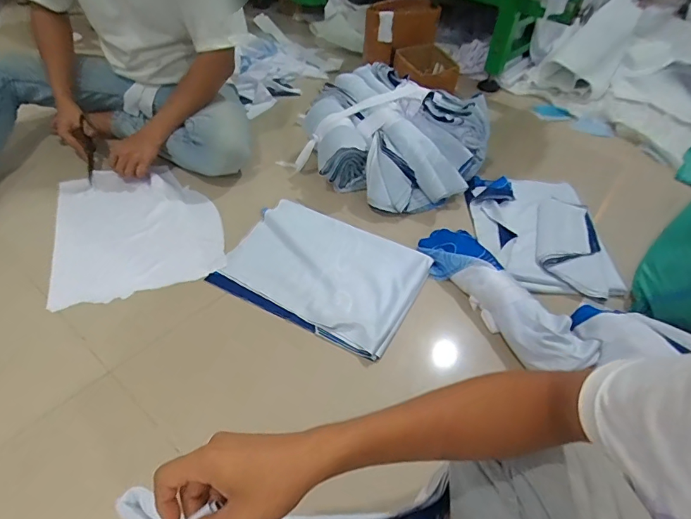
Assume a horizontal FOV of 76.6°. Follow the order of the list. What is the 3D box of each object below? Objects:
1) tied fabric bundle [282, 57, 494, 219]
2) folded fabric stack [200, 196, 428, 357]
[{"bbox_3d":[0.107,-0.307,1.106,0.416,0.164,0.354,30,50,23],"label":"tied fabric bundle"},{"bbox_3d":[-0.047,0.016,0.917,0.393,0.032,0.288,23,47,18],"label":"folded fabric stack"}]

